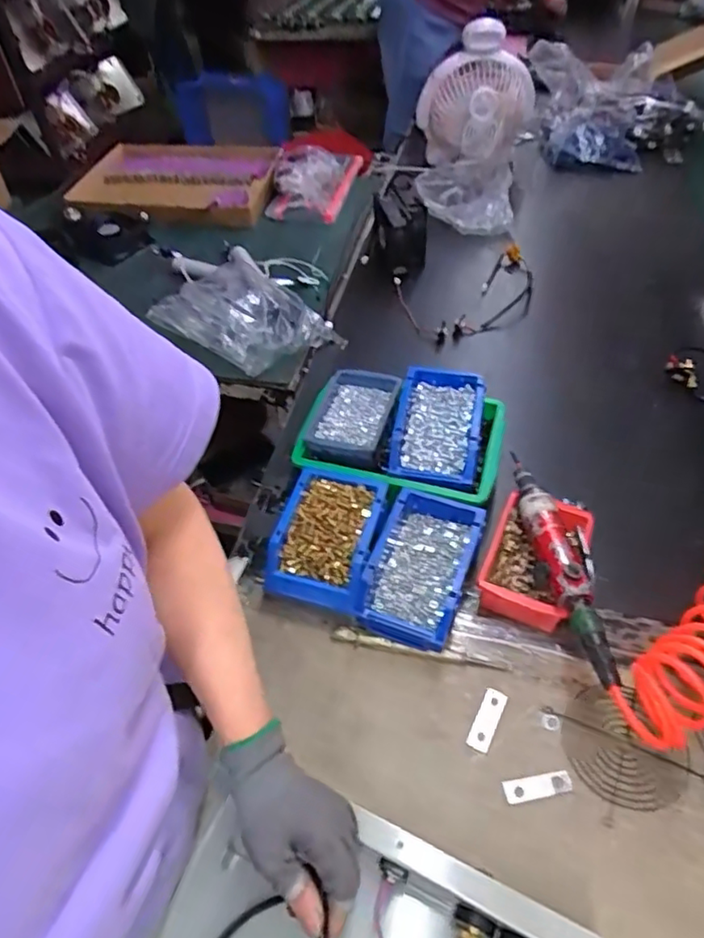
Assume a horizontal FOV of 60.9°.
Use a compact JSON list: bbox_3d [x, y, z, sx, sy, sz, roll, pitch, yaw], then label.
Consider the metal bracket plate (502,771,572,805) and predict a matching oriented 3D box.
[{"bbox_3d":[0.172,0.294,0.554,0.062,0.004,0.019,-8,48,-4],"label":"metal bracket plate"}]

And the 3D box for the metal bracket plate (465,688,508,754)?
[{"bbox_3d":[0.134,0.249,0.595,0.022,0.004,0.060,21,53,21],"label":"metal bracket plate"}]

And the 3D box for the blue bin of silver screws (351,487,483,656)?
[{"bbox_3d":[0.076,0.113,0.665,0.104,0.073,0.161,15,51,16],"label":"blue bin of silver screws"}]

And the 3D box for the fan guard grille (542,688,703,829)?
[{"bbox_3d":[0.256,0.264,0.572,0.102,0.007,0.108,-18,50,-12],"label":"fan guard grille"}]

